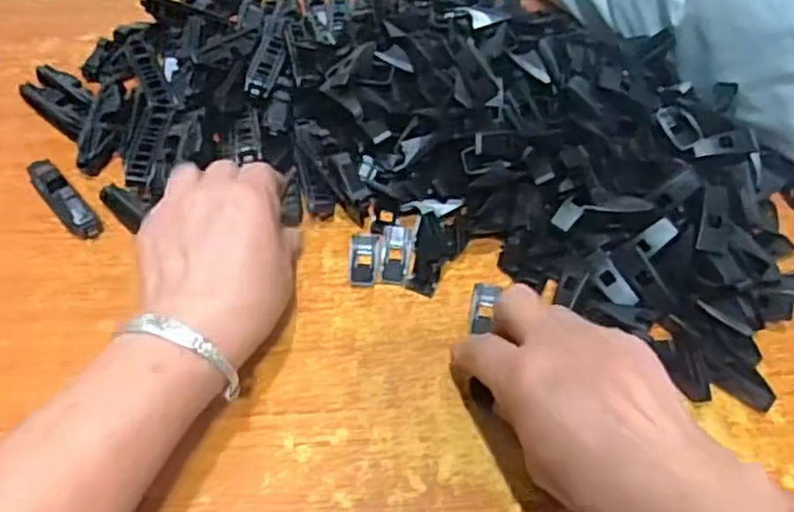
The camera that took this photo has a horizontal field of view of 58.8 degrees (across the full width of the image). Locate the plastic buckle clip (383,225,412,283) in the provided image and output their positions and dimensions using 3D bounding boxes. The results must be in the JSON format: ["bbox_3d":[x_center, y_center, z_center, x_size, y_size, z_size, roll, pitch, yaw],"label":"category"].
[{"bbox_3d":[0.000,-0.002,0.444,0.016,0.010,0.040,4,51,-2],"label":"plastic buckle clip"}]

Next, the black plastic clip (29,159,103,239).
[{"bbox_3d":[-0.215,-0.038,0.453,0.020,0.019,0.076,-32,61,-27],"label":"black plastic clip"}]

